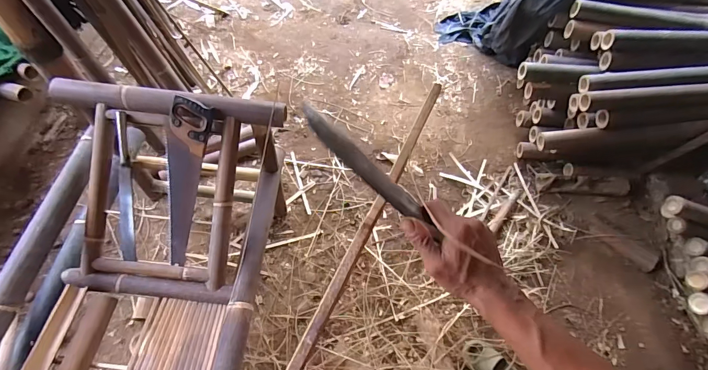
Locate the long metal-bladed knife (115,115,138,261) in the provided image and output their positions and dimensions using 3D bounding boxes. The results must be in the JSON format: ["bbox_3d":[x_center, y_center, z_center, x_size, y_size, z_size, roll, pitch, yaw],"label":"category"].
[{"bbox_3d":[-0.651,0.008,1.054,0.044,0.028,0.422,-2,93,-5],"label":"long metal-bladed knife"}]

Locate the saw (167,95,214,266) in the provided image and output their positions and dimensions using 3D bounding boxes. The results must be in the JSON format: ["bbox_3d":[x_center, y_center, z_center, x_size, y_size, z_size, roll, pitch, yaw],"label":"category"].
[{"bbox_3d":[-0.478,-0.005,1.045,0.104,0.026,0.460,7,95,0],"label":"saw"}]

